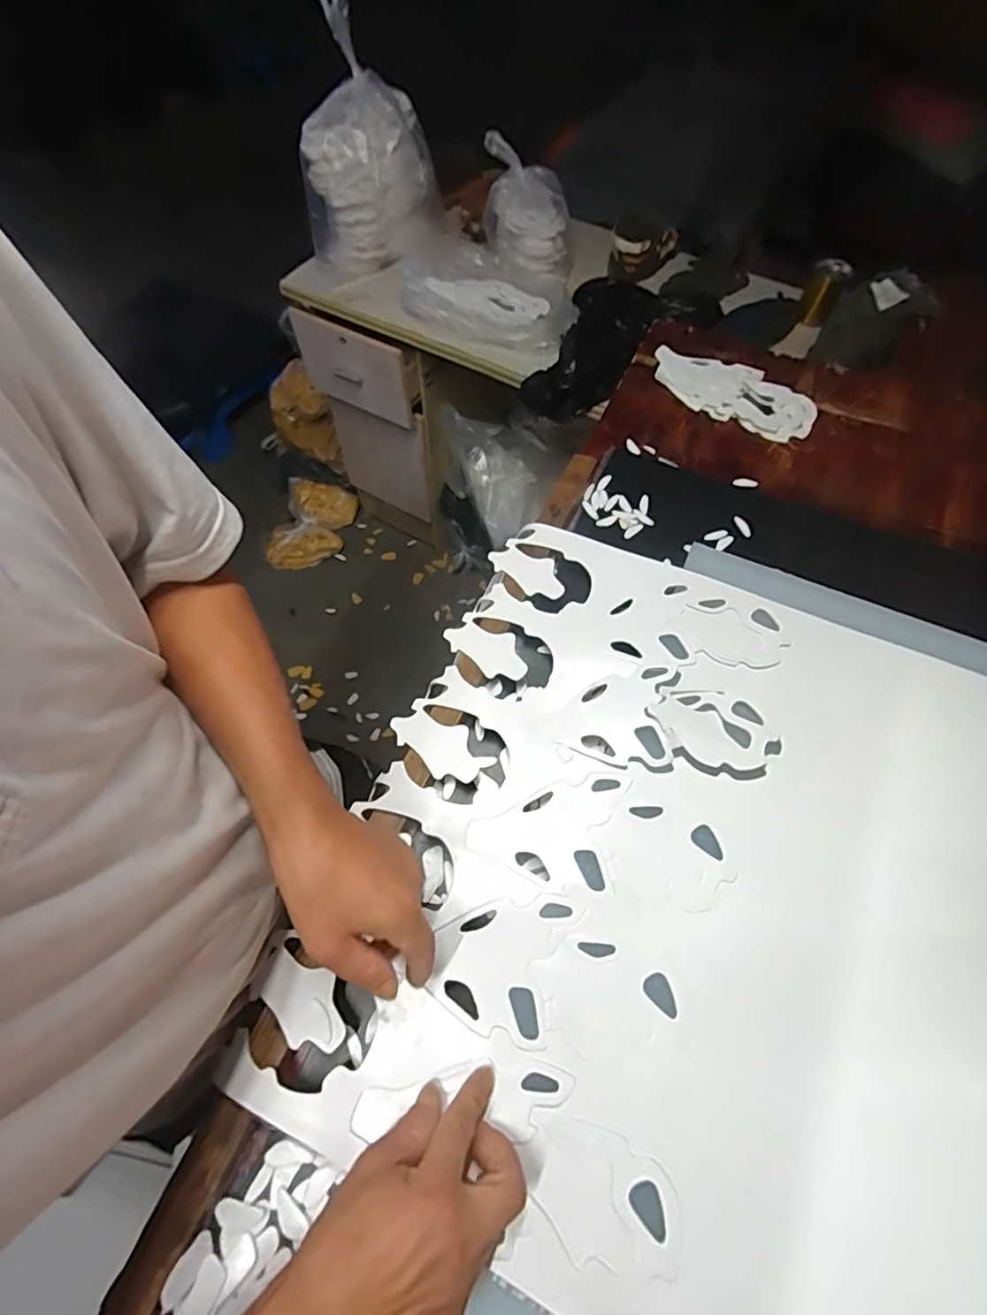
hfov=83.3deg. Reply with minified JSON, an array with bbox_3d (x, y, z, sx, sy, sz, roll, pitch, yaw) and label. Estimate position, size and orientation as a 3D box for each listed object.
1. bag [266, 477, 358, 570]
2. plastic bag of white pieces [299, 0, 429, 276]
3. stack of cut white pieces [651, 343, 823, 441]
[{"bbox_3d":[-0.582,-0.426,1.802,0.235,0.106,0.316,6,61,4],"label":"bag"},{"bbox_3d":[-0.252,-0.981,1.073,0.167,0.338,0.237,31,65,16],"label":"plastic bag of white pieces"},{"bbox_3d":[0.352,-0.394,0.814,0.238,0.022,0.103,36,68,17],"label":"stack of cut white pieces"}]

